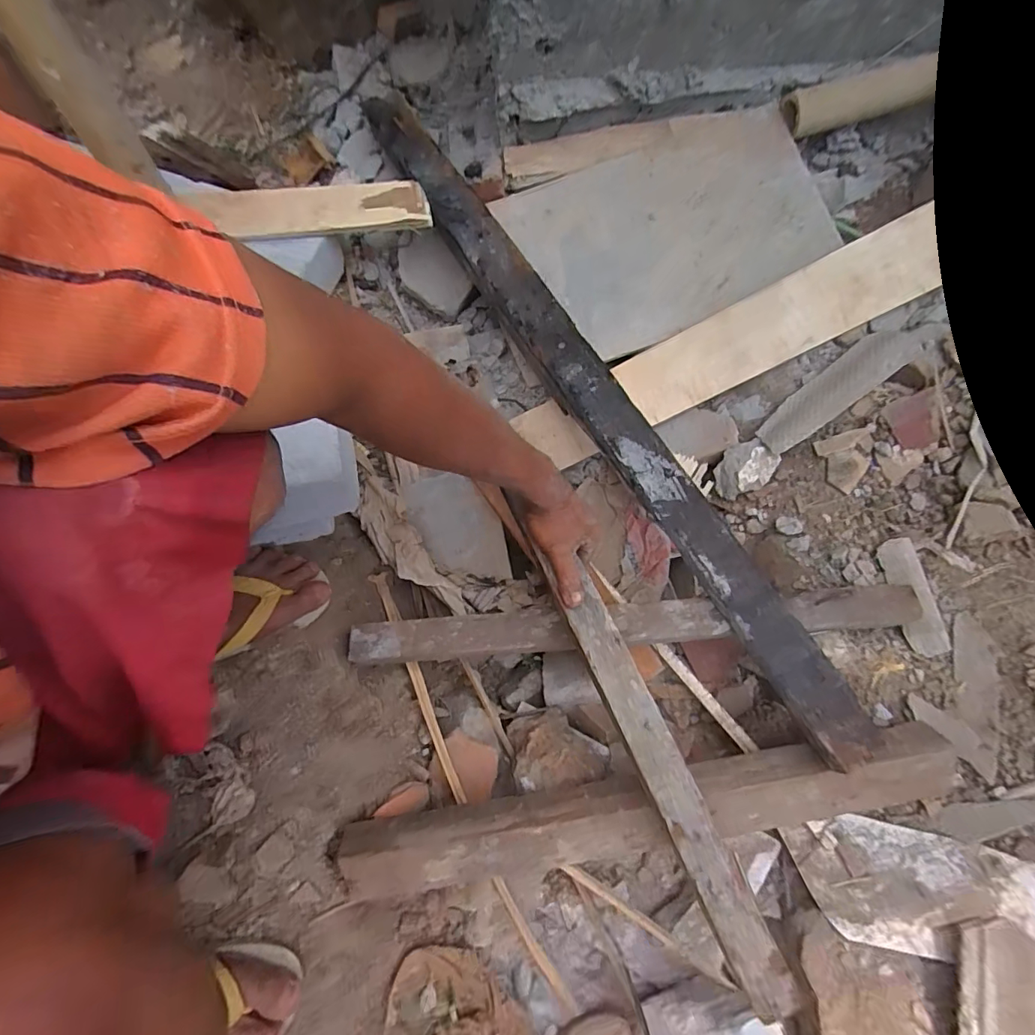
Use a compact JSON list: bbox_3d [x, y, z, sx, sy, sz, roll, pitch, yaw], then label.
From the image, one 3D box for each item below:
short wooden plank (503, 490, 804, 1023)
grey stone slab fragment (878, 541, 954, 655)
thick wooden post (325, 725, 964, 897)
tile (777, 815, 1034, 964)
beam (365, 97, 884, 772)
[{"bbox_3d":[0.115,0.198,0.440,0.041,0.016,0.404,-23,71,-10],"label":"short wooden plank"},{"bbox_3d":[0.441,0.087,0.553,0.039,0.008,0.127,-11,73,15],"label":"grey stone slab fragment"},{"bbox_3d":[0.127,0.290,0.484,0.591,0.072,0.067,-8,71,-6],"label":"thick wooden post"},{"bbox_3d":[0.380,0.362,0.481,0.205,0.010,0.104,2,65,20],"label":"tile"},{"bbox_3d":[0.054,-0.188,0.601,0.070,0.064,1.011,-29,74,-12],"label":"beam"}]

